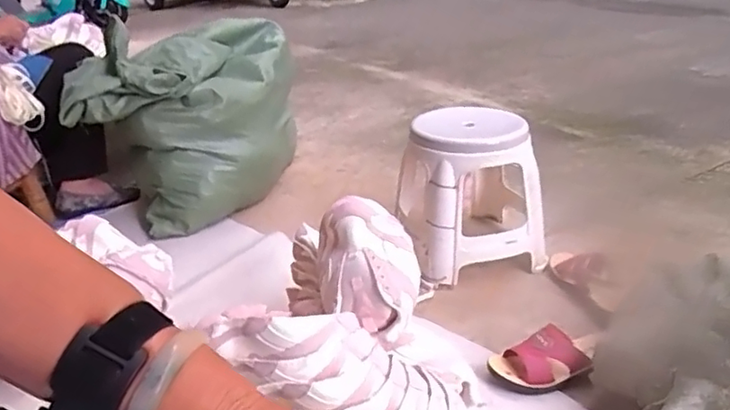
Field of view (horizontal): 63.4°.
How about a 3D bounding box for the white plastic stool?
[{"bbox_3d":[0.239,-0.020,1.316,0.307,0.324,0.256,-10,27,-6],"label":"white plastic stool"}]

